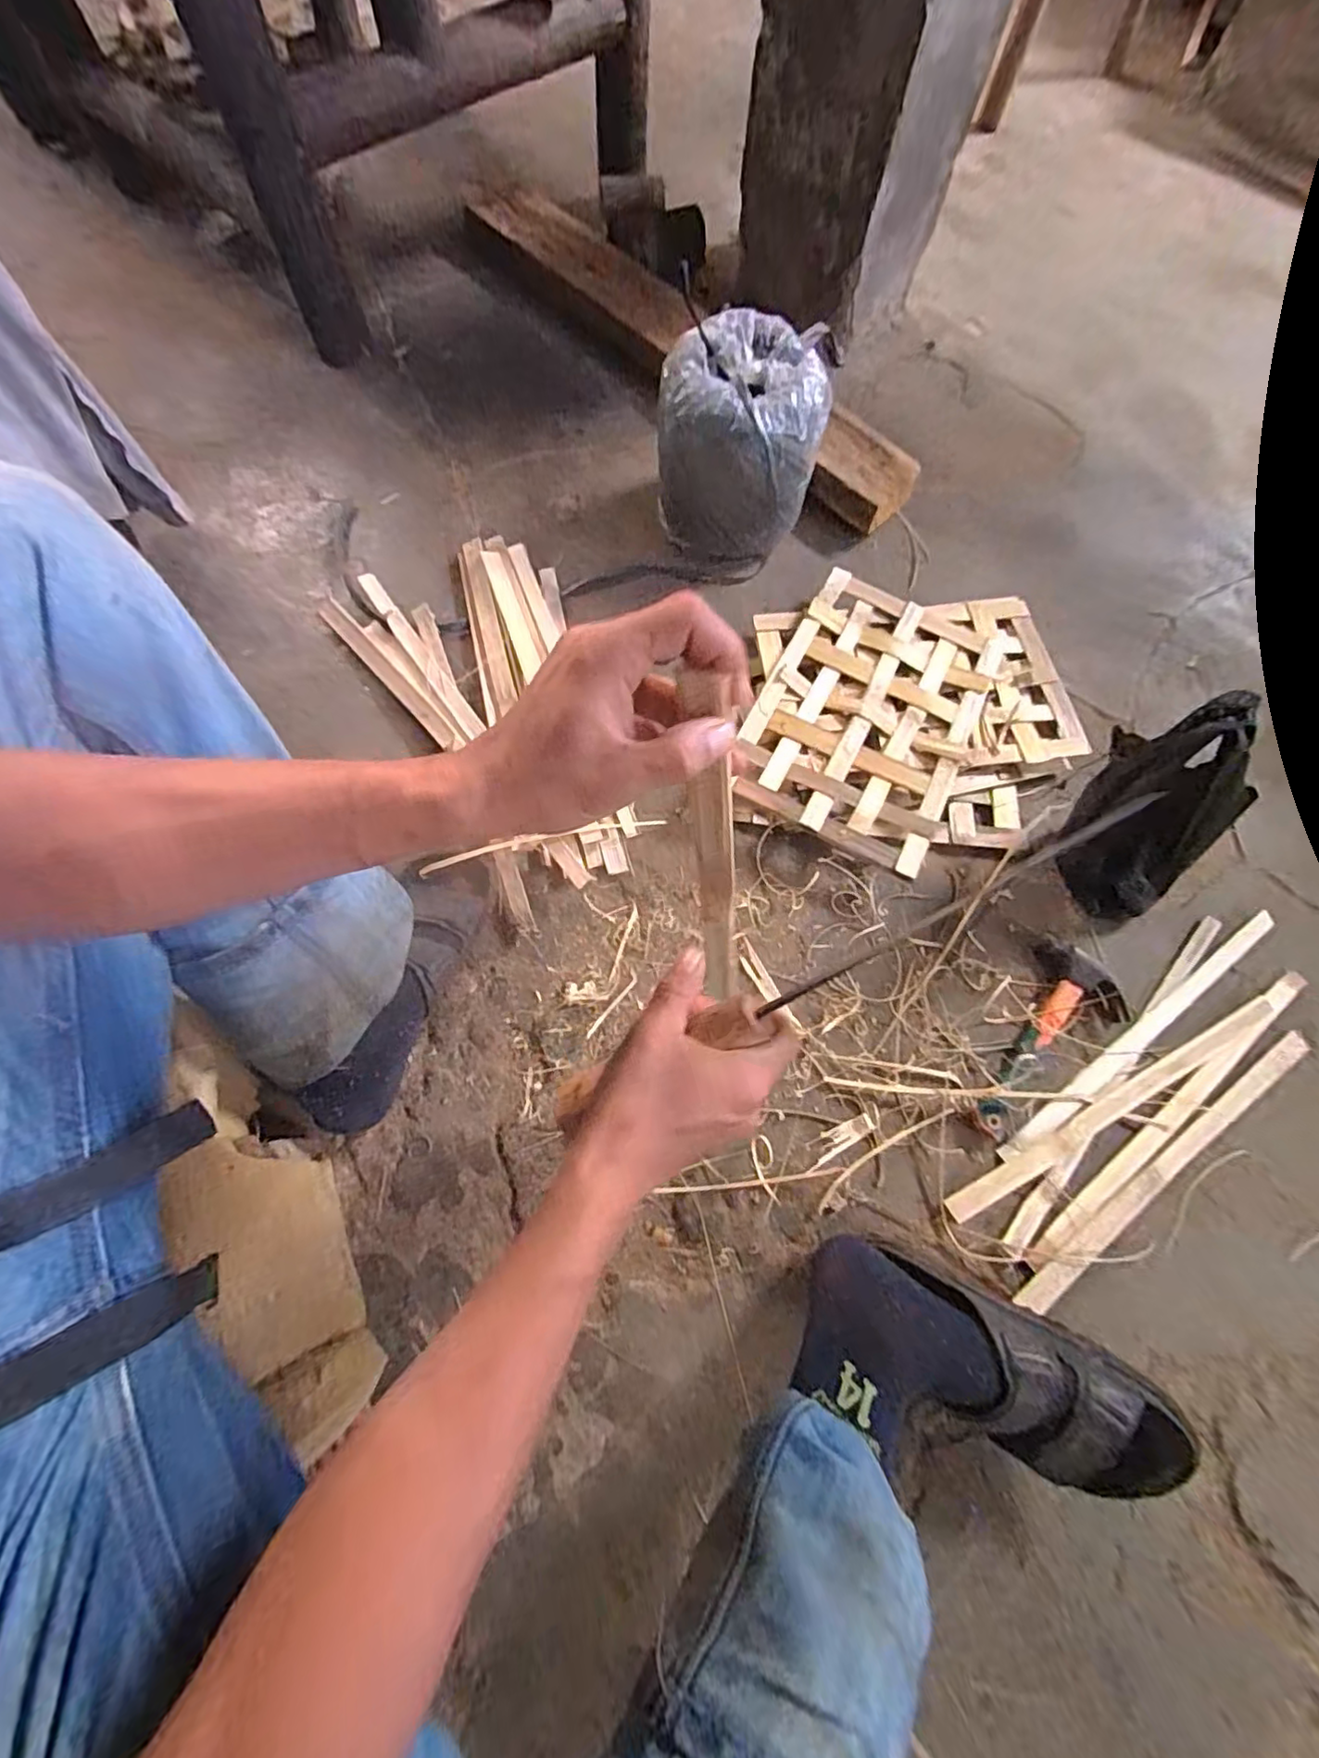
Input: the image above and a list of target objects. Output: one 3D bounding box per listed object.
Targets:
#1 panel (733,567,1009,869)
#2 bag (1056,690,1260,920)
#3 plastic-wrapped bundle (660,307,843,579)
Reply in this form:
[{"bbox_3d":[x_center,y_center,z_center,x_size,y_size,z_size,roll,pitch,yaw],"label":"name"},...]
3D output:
[{"bbox_3d":[0.236,-0.187,0.706,0.232,0.016,0.341,24,69,5],"label":"panel"},{"bbox_3d":[0.461,-0.063,0.588,0.097,0.260,0.107,-18,46,-8],"label":"bag"},{"bbox_3d":[0.094,-0.507,0.742,0.175,0.186,0.184,29,73,8],"label":"plastic-wrapped bundle"}]

